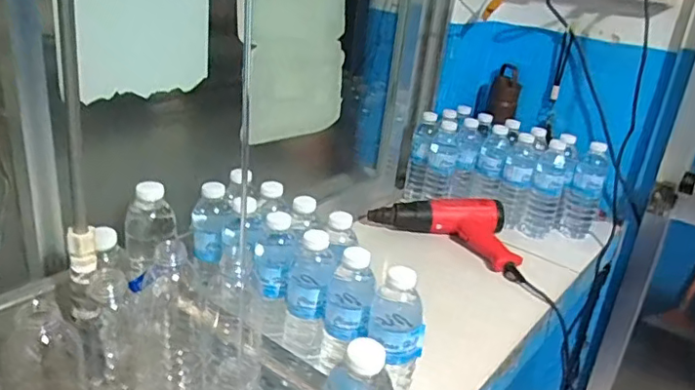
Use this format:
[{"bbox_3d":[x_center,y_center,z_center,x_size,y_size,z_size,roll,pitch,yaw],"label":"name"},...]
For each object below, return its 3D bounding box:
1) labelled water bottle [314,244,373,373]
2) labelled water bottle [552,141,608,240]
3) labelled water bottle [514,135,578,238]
[{"bbox_3d":[0.000,0.145,0.698,0.058,0.170,0.058,7,24,3],"label":"labelled water bottle"},{"bbox_3d":[0.496,-0.007,1.193,0.070,0.195,0.060,19,27,26],"label":"labelled water bottle"},{"bbox_3d":[0.414,-0.014,1.171,0.075,0.200,0.058,-17,33,-41],"label":"labelled water bottle"}]

